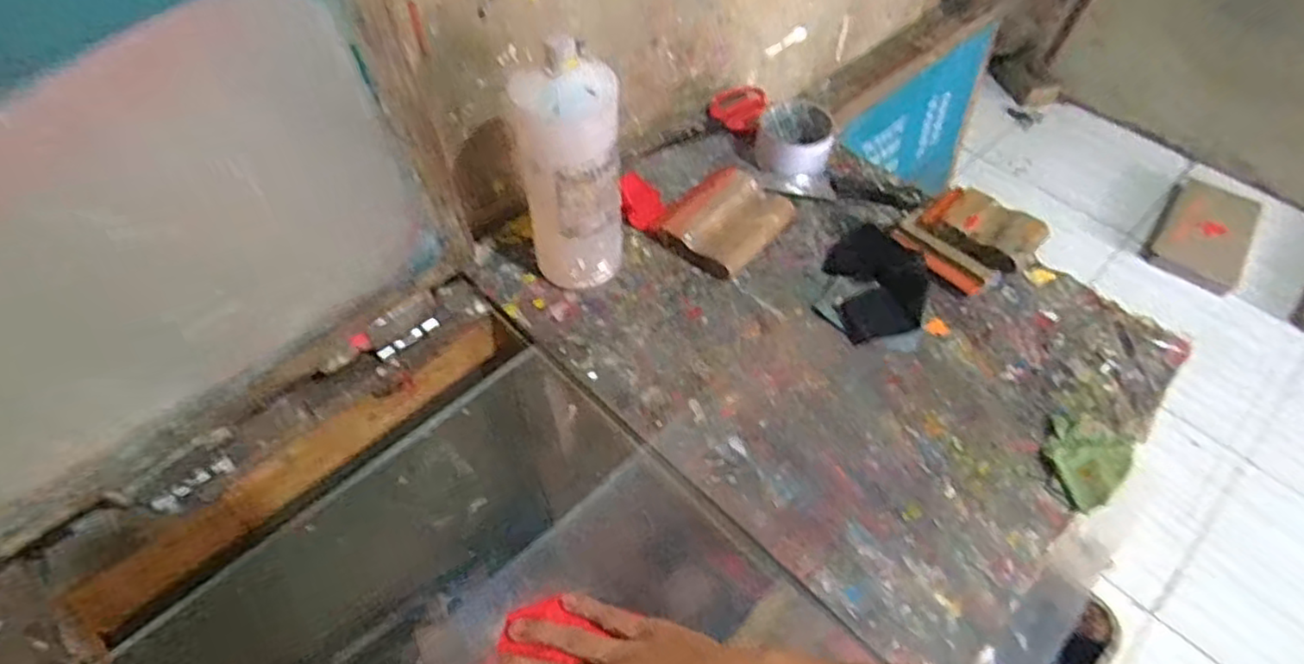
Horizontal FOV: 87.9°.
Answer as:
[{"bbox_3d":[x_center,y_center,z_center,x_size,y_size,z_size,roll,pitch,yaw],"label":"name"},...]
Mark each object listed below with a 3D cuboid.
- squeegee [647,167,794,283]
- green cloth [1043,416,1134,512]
[{"bbox_3d":[0.073,-0.117,0.698,0.105,0.028,0.120,39,63,23],"label":"squeegee"},{"bbox_3d":[0.354,0.102,0.556,0.079,0.014,0.062,-37,63,-23],"label":"green cloth"}]

